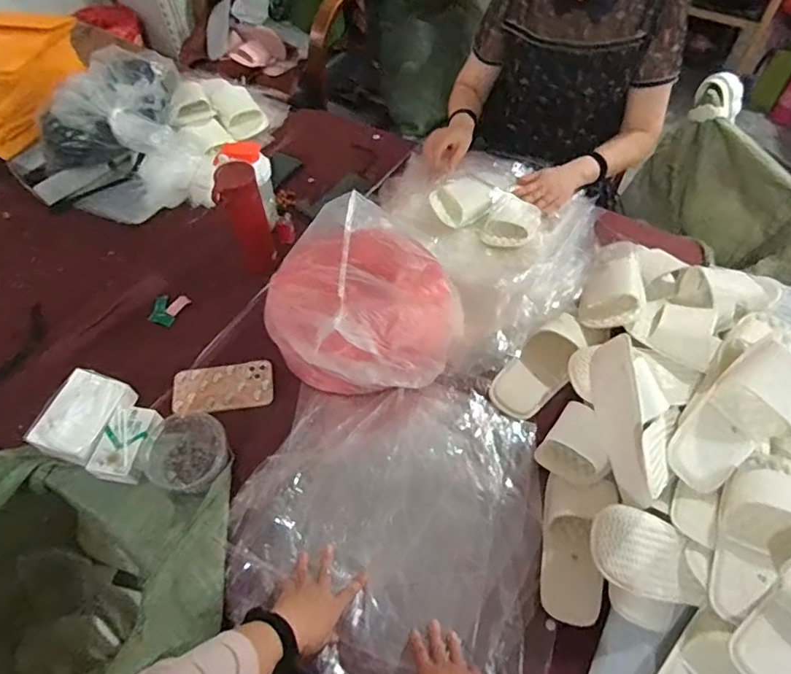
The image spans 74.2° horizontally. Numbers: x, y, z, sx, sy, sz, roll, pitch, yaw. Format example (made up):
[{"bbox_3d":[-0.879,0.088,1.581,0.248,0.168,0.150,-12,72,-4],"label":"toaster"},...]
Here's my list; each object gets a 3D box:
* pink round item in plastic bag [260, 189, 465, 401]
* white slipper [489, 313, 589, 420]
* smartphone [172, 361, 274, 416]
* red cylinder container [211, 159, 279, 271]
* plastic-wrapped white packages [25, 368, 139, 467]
[{"bbox_3d":[-0.045,-0.049,0.858,0.291,0.182,0.297,0,56,1],"label":"pink round item in plastic bag"},{"bbox_3d":[0.244,0.049,0.881,0.089,0.057,0.199,39,65,23],"label":"white slipper"},{"bbox_3d":[-0.290,0.084,0.882,0.161,0.012,0.087,-8,56,-5],"label":"smartphone"},{"bbox_3d":[-0.274,-0.218,0.956,0.076,0.208,0.089,-17,57,-10],"label":"red cylinder container"},{"bbox_3d":[-0.483,0.124,0.815,0.105,0.048,0.136,14,57,10],"label":"plastic-wrapped white packages"}]

